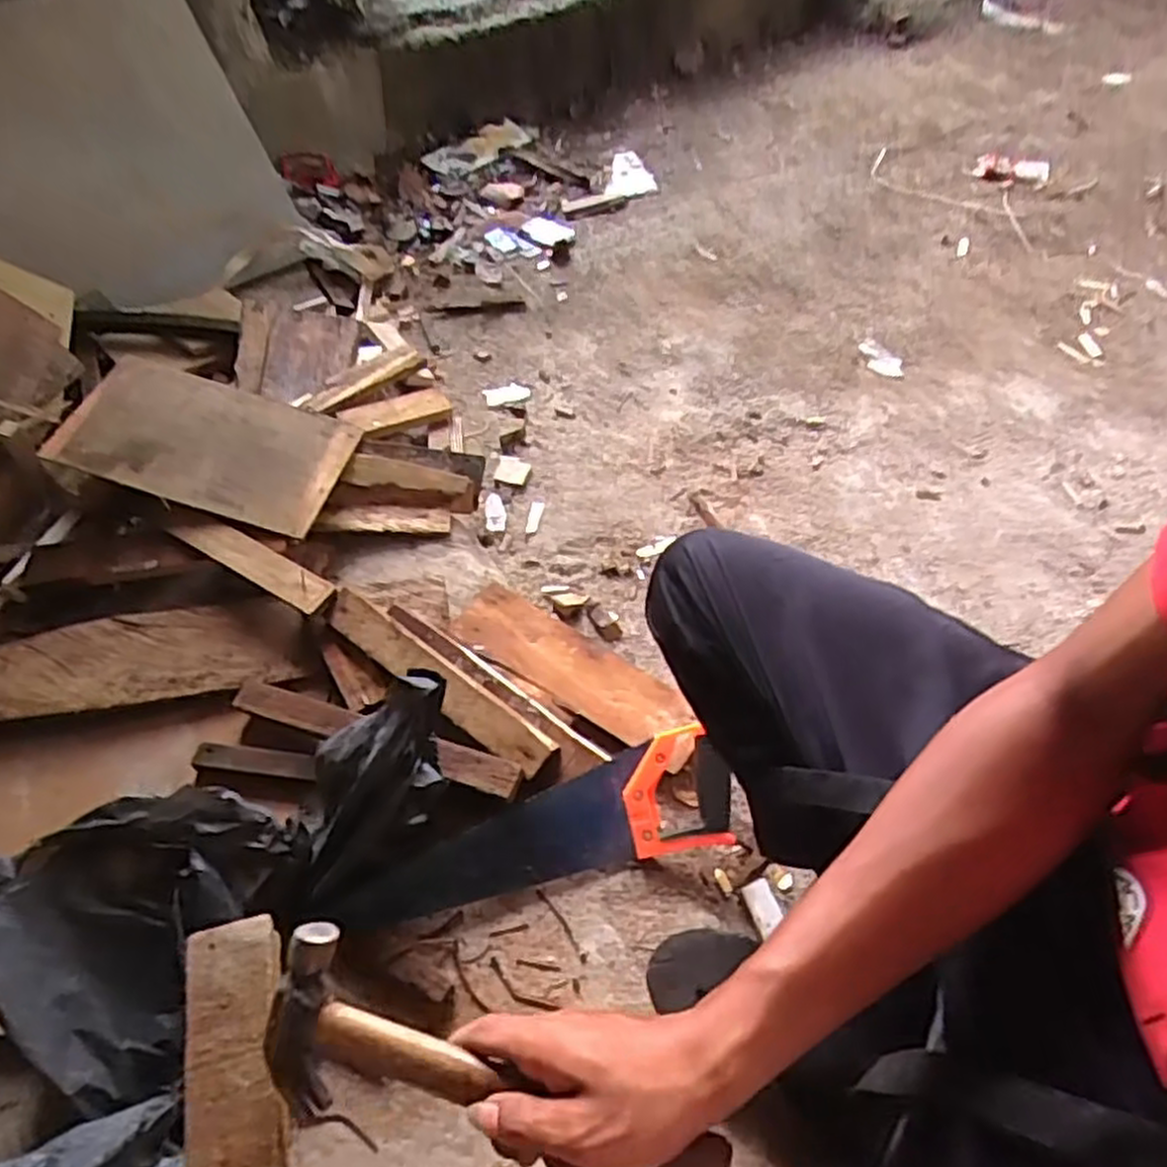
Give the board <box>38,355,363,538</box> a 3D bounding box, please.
[{"bbox_3d":[-0.479,-0.183,0.994,0.330,0.020,0.194,16,56,0],"label":"board"}]

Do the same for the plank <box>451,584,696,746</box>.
[{"bbox_3d":[-0.017,0.092,0.897,0.283,0.013,0.114,27,44,13],"label":"plank"}]

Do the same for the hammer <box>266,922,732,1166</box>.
[{"bbox_3d":[-0.051,0.256,0.407,0.243,0.032,0.094,11,91,12],"label":"hammer"}]

